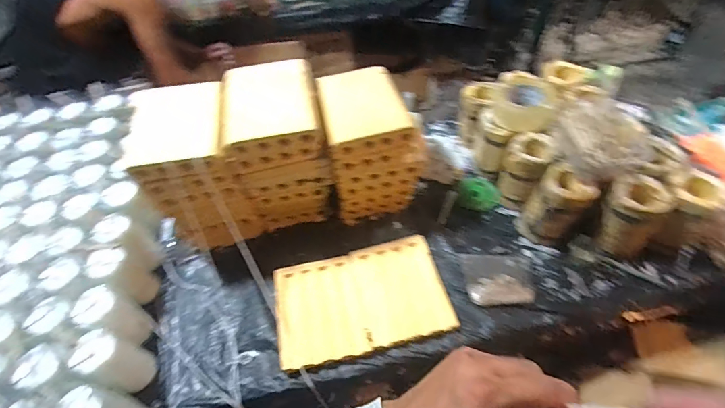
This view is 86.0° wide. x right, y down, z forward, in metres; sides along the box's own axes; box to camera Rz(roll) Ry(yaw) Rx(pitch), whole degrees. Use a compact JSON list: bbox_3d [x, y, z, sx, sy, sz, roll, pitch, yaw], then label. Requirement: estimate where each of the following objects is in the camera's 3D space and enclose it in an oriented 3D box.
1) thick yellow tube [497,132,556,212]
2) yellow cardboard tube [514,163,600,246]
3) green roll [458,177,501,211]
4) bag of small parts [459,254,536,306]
[{"bbox_3d":[0.347,-0.065,0.842,0.092,0.151,0.086,24,58,22],"label":"thick yellow tube"},{"bbox_3d":[0.380,0.013,0.781,0.107,0.157,0.096,29,60,25],"label":"yellow cardboard tube"},{"bbox_3d":[0.278,-0.025,0.927,0.094,0.031,0.079,11,54,14],"label":"green roll"},{"bbox_3d":[0.271,0.146,0.770,0.130,0.016,0.116,-2,52,4],"label":"bag of small parts"}]

